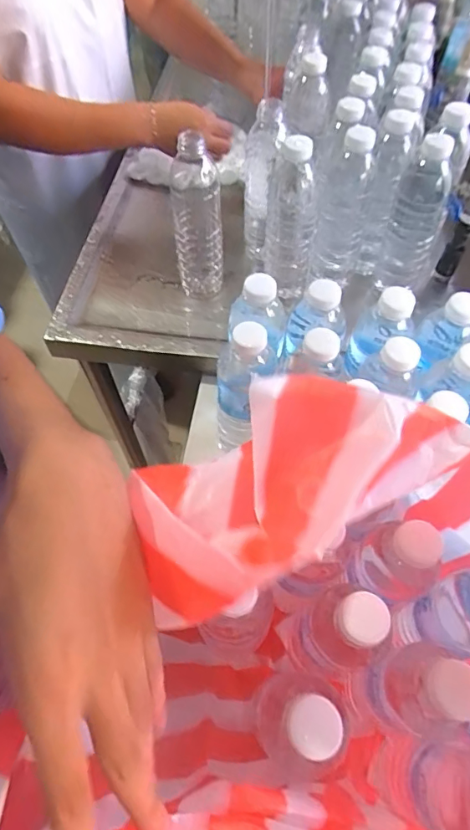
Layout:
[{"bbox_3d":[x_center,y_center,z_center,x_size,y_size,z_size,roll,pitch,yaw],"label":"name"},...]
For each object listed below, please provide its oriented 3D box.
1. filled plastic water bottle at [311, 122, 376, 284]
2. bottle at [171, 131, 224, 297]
[{"bbox_3d":[0.133,-0.258,0.588,0.074,0.181,0.064,14,60,7],"label":"filled plastic water bottle"},{"bbox_3d":[-0.048,-0.246,0.611,0.061,0.186,0.058,-6,59,-5],"label":"bottle"}]

